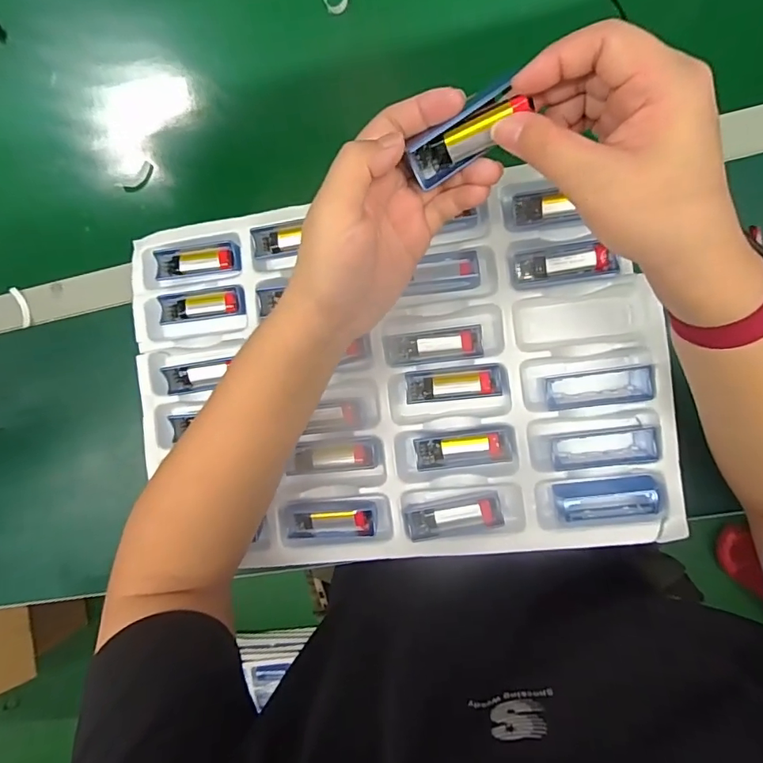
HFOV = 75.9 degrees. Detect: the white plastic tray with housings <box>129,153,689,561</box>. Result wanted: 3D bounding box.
[{"bbox_3d":[0.002,-0.002,0.428,0.442,0.029,0.307,-7,89,9],"label":"white plastic tray with housings"}]

